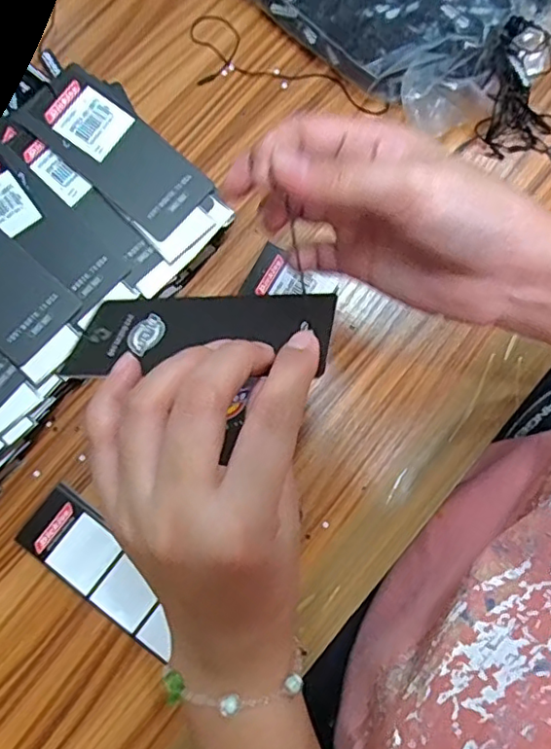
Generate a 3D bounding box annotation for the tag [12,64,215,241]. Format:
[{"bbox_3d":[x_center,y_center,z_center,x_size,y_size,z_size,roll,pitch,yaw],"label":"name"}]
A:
[{"bbox_3d":[-0.091,-0.129,0.345,0.106,0.006,0.050,41,80,-4],"label":"tag"}]

